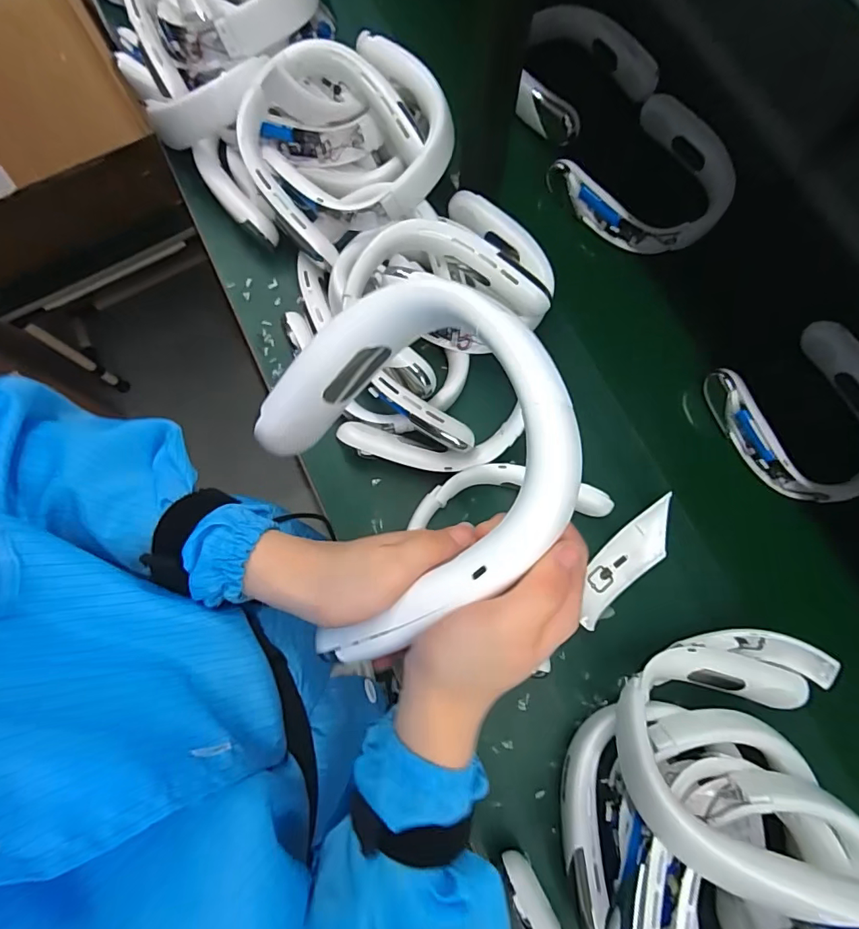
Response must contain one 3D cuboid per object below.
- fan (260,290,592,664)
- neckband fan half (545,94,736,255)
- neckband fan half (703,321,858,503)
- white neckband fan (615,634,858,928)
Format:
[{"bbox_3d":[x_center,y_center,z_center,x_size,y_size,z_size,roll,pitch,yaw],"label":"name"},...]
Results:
[{"bbox_3d":[-0.015,-0.007,0.275,0.191,0.037,0.180,-38,66,27],"label":"fan"},{"bbox_3d":[0.305,-0.391,0.659,0.189,0.060,0.207,-43,80,-9],"label":"neckband fan half"},{"bbox_3d":[0.464,-0.058,0.583,0.173,0.049,0.193,-26,78,-5],"label":"neckband fan half"},{"bbox_3d":[0.279,0.260,0.448,0.190,0.062,0.233,11,39,17],"label":"white neckband fan"}]

